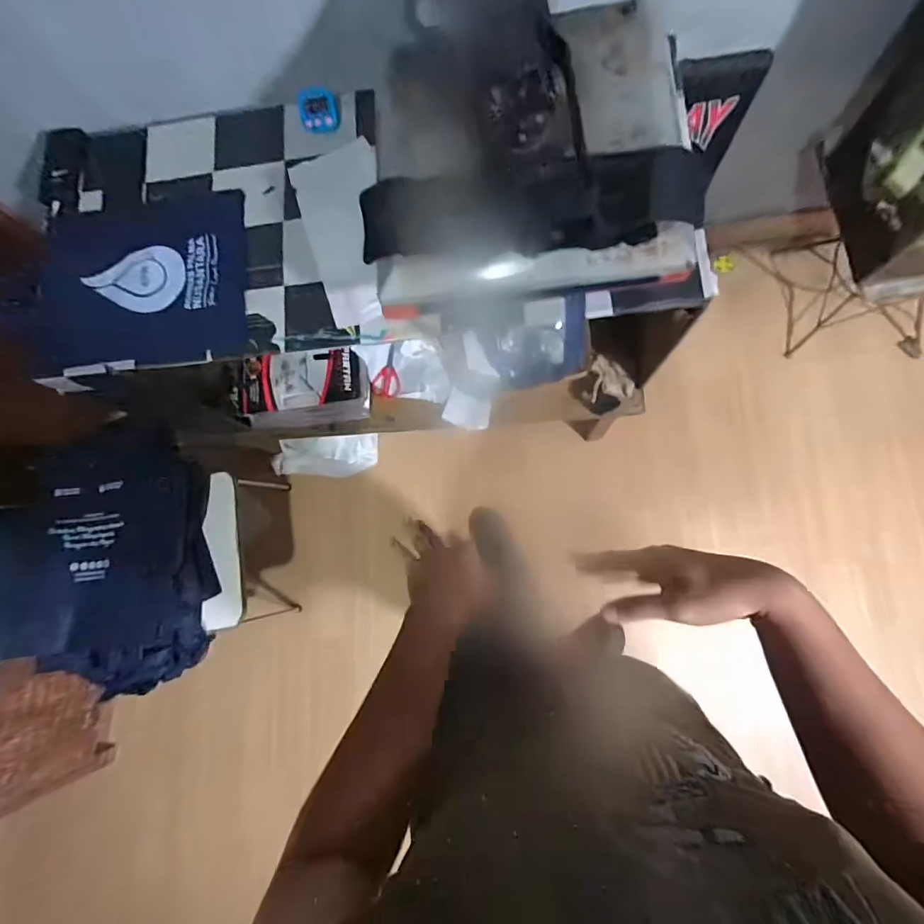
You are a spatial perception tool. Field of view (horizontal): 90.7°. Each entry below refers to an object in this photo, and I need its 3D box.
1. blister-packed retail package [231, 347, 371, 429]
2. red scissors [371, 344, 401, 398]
[{"bbox_3d":[-0.420,-0.201,1.195,0.345,0.056,0.191,-6,80,8],"label":"blister-packed retail package"},{"bbox_3d":[-0.201,-0.245,1.237,0.072,0.022,0.152,3,73,6],"label":"red scissors"}]

